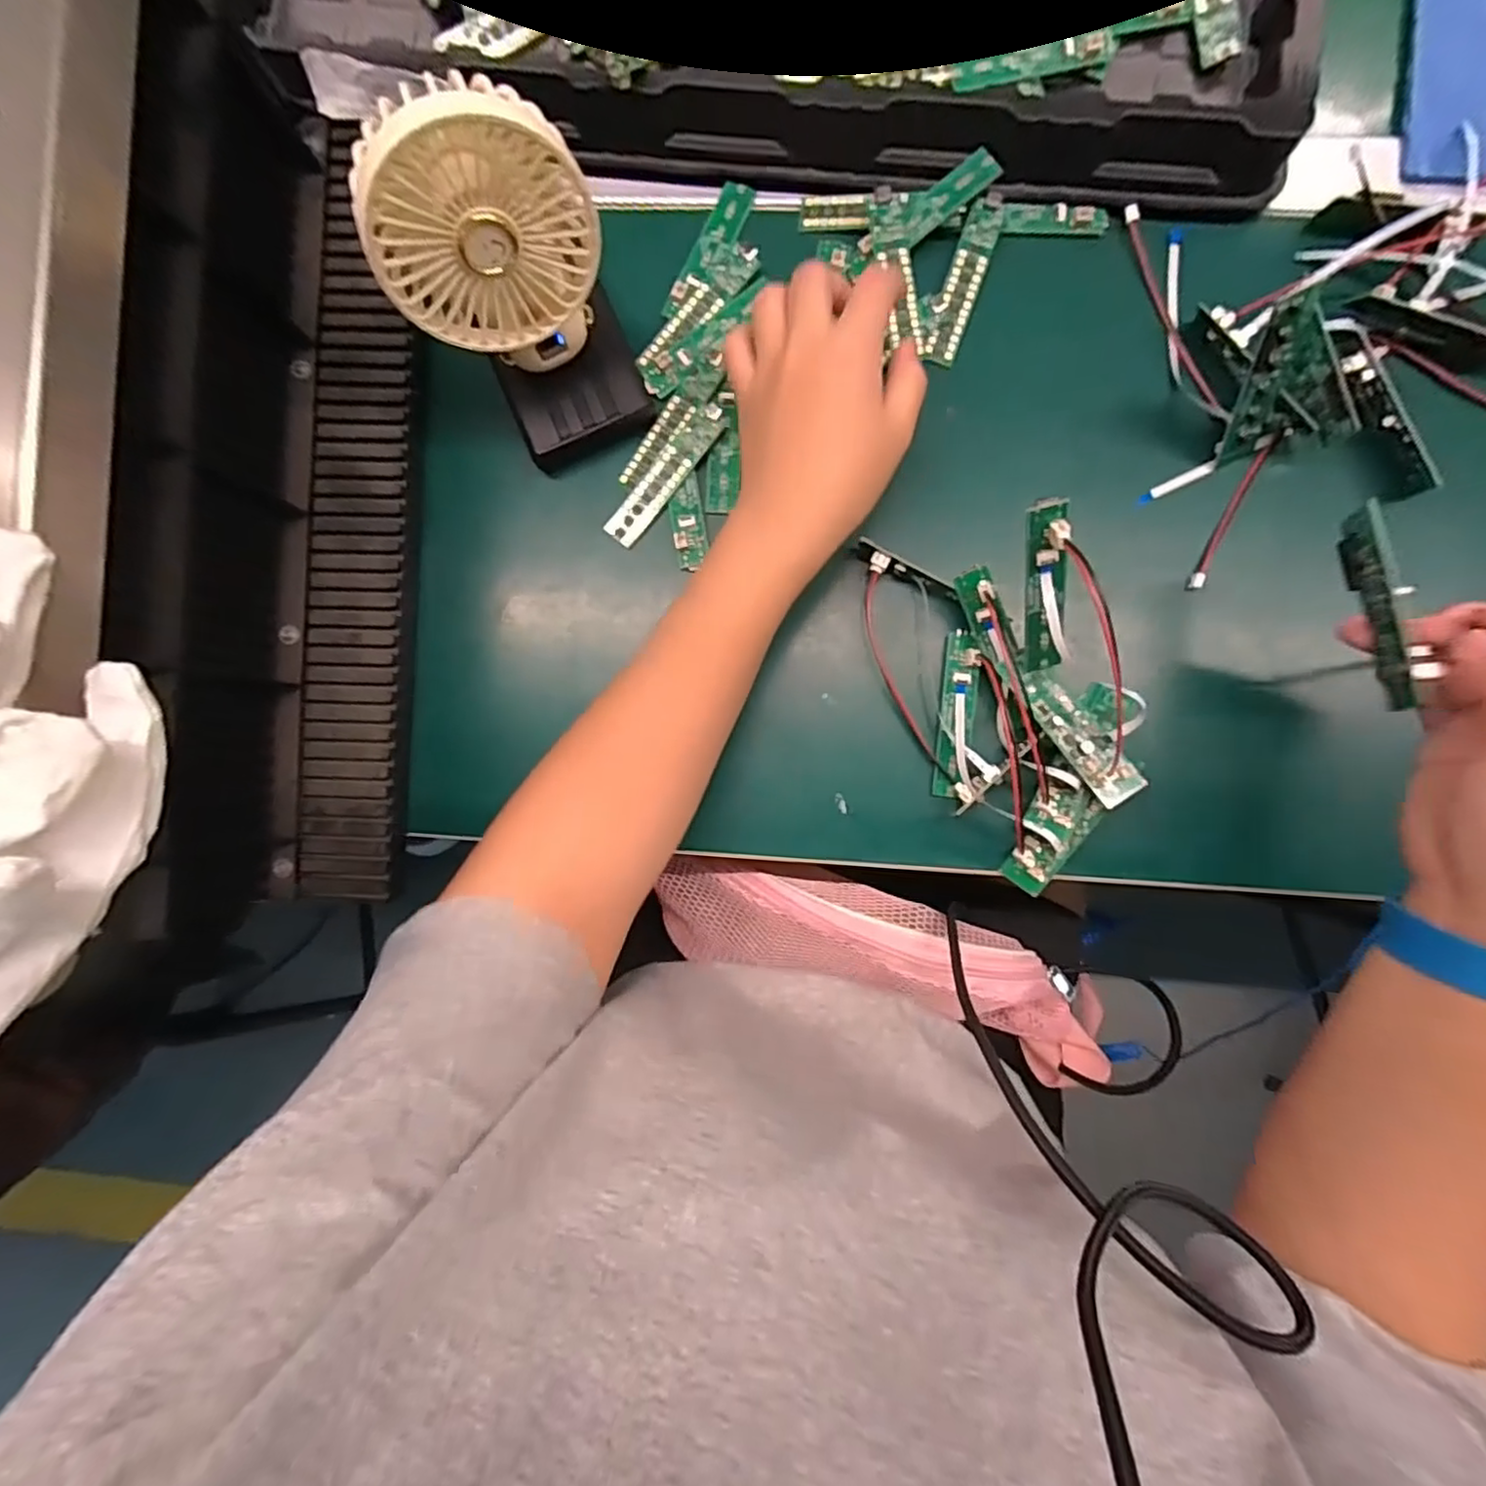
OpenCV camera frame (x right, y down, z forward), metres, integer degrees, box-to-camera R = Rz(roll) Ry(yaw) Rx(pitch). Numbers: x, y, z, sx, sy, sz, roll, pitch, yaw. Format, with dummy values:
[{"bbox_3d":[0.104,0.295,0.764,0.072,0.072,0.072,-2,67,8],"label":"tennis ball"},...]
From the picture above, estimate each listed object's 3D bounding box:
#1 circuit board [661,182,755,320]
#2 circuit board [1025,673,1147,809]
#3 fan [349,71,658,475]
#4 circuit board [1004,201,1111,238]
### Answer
[{"bbox_3d":[-0.018,-0.263,0.355,0.020,0.005,0.081,24,85,2],"label":"circuit board"},{"bbox_3d":[0.158,-0.003,0.311,0.021,0.010,0.067,-32,74,0],"label":"circuit board"},{"bbox_3d":[-0.100,-0.197,0.284,0.087,0.122,0.084,-22,86,1],"label":"fan"},{"bbox_3d":[0.161,-0.270,0.341,0.053,0.009,0.012,4,87,2],"label":"circuit board"}]

